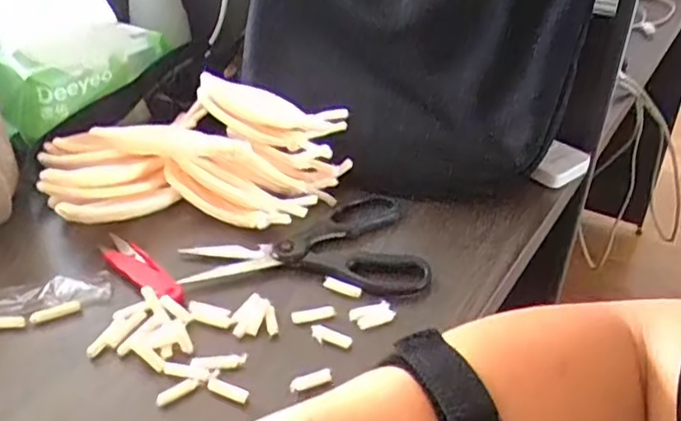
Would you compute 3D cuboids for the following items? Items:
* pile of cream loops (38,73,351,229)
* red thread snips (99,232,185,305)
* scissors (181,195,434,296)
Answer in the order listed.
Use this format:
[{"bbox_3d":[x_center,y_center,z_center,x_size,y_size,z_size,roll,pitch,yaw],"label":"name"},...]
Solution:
[{"bbox_3d":[-0.128,-0.048,0.545,0.256,0.061,0.137,-1,35,-1],"label":"pile of cream loops"},{"bbox_3d":[-0.148,0.042,0.476,0.100,0.009,0.027,29,47,31],"label":"red thread snips"},{"bbox_3d":[-0.026,0.021,0.501,0.182,0.010,0.103,1,39,1],"label":"scissors"}]

